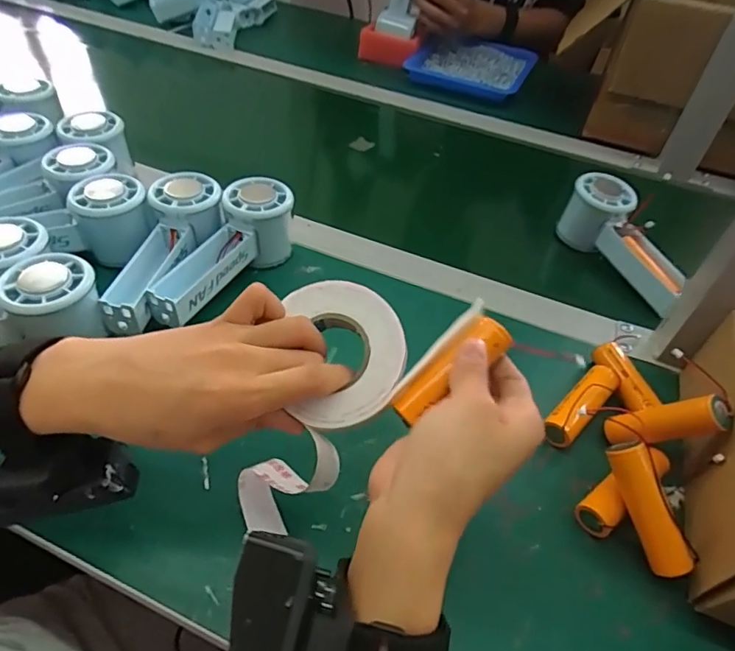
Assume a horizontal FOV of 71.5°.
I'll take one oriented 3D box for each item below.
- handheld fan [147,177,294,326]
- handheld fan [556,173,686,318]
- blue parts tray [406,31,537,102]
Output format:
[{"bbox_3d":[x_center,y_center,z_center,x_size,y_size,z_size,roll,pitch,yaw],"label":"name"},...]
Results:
[{"bbox_3d":[-0.117,-0.059,0.407,0.065,0.054,0.147,23,46,15],"label":"handheld fan"},{"bbox_3d":[0.247,-0.074,0.493,0.049,0.061,0.145,-16,64,-23],"label":"handheld fan"},{"bbox_3d":[0.162,-0.416,0.807,0.177,0.032,0.202,19,45,12],"label":"blue parts tray"}]

